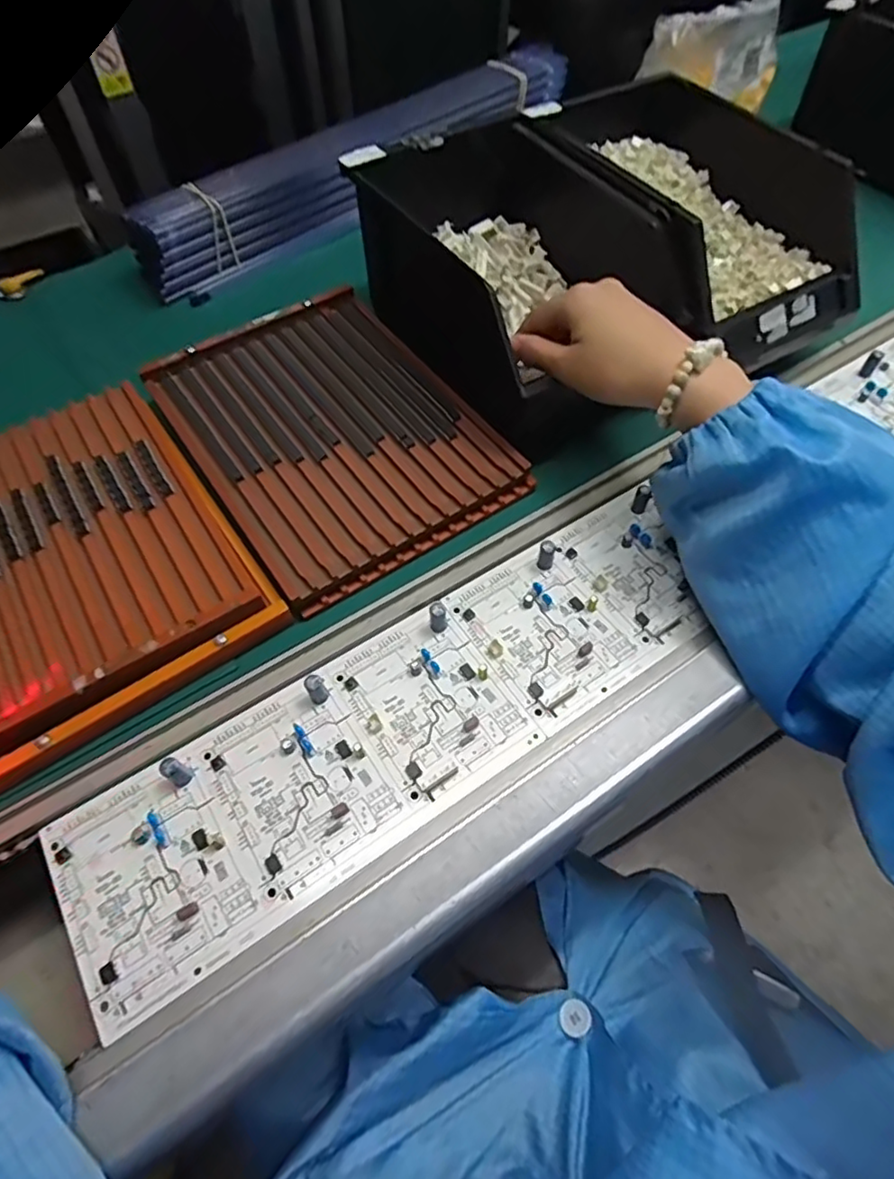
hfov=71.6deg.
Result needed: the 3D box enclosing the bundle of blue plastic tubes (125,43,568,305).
[{"bbox_3d":[-0.074,-0.438,0.635,0.525,0.069,0.071,-40,66,-22],"label":"bundle of blue plastic tubes"}]

